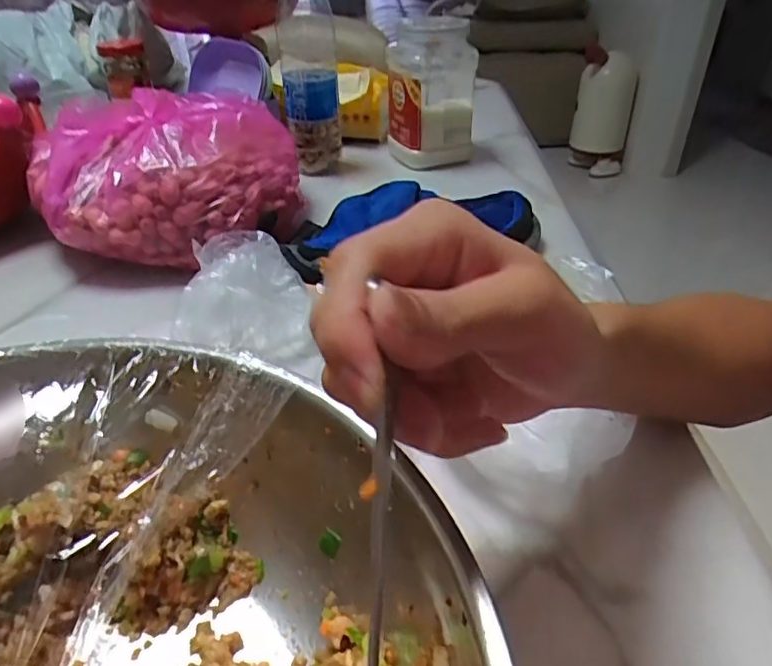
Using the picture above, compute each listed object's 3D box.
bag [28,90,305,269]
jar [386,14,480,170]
[{"bbox_3d":[-0.189,-0.148,0.525,0.218,0.118,0.189,-2,37,-1],"label":"bag"},{"bbox_3d":[0.054,-0.281,0.672,0.103,0.162,0.092,1,37,3],"label":"jar"}]

